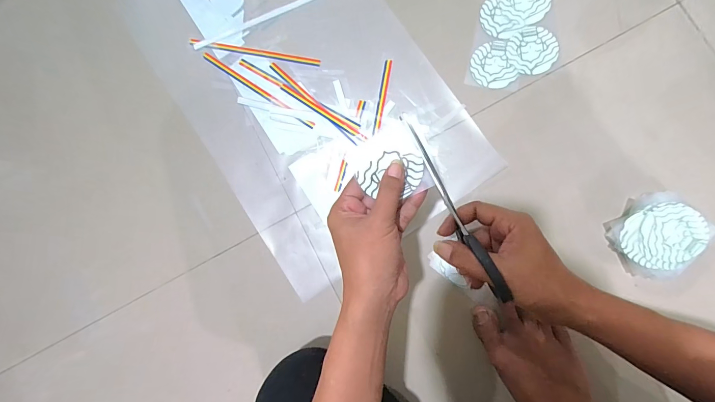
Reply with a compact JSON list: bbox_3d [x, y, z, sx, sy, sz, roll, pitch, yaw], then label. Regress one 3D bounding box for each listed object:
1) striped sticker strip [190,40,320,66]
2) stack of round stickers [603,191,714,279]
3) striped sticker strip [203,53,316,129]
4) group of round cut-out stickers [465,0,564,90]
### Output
[{"bbox_3d":[-0.164,-0.237,0.542,0.219,0.004,0.012,13,91,9],"label":"striped sticker strip"},{"bbox_3d":[0.376,0.042,0.433,0.100,0.032,0.087,-40,83,6],"label":"stack of round stickers"},{"bbox_3d":[-0.158,-0.175,0.539,0.218,0.004,0.012,34,94,8],"label":"striped sticker strip"},{"bbox_3d":[0.230,-0.242,0.486,0.117,0.004,0.166,10,90,9],"label":"group of round cut-out stickers"}]

